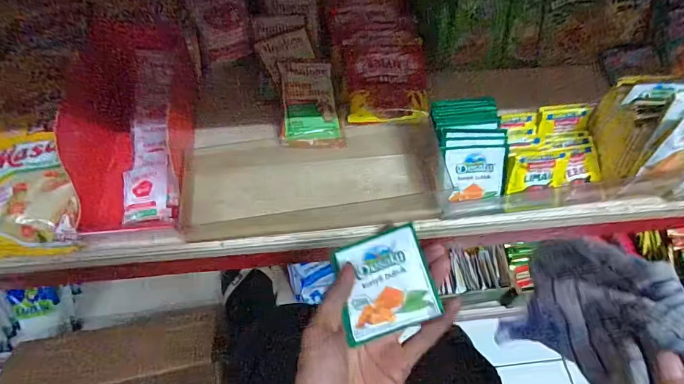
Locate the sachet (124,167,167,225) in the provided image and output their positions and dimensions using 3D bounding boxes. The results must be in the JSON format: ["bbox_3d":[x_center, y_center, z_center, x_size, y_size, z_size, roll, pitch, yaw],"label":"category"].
[{"bbox_3d":[-0.232,0.002,0.477,0.053,0.009,0.068,-9,66,-1],"label":"sachet"}]

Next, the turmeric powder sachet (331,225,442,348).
[{"bbox_3d":[0.034,0.071,0.332,0.073,0.007,0.082,-21,53,10],"label":"turmeric powder sachet"}]

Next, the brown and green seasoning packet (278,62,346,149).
[{"bbox_3d":[-0.046,-0.122,0.561,0.079,0.009,0.127,-6,79,-15],"label":"brown and green seasoning packet"}]

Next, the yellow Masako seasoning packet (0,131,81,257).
[{"bbox_3d":[-0.357,-0.003,0.465,0.119,0.019,0.149,-5,75,-1],"label":"yellow Masako seasoning packet"}]

